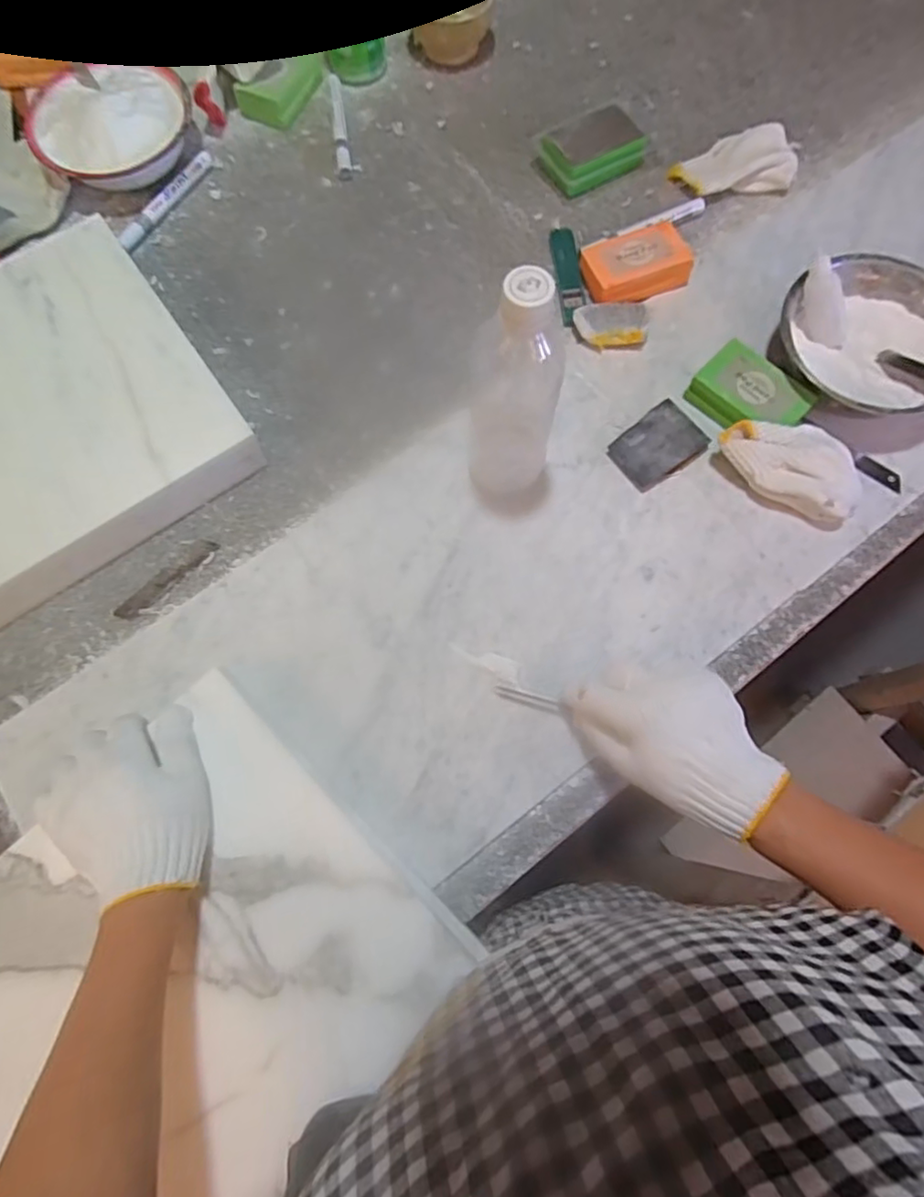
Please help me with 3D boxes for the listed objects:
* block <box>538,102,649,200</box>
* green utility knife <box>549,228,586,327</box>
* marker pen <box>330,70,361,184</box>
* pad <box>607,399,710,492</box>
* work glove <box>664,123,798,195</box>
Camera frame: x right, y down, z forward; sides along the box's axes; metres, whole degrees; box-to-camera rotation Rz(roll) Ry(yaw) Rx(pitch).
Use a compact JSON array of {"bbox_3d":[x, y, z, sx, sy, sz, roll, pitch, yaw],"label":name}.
[{"bbox_3d":[0.136,-0.469,0.630,0.102,0.036,0.066,-36,75,-8],"label":"block"},{"bbox_3d":[0.106,-0.326,0.603,0.024,0.015,0.123,-5,73,1],"label":"green utility knife"},{"bbox_3d":[-0.137,-0.530,0.671,0.023,0.018,0.141,-12,73,-1],"label":"marker pen"},{"bbox_3d":[0.174,-0.136,0.533,0.079,0.014,0.056,-37,75,-9],"label":"pad"},{"bbox_3d":[0.289,-0.459,0.636,0.124,0.026,0.074,-11,73,-1],"label":"work glove"}]

